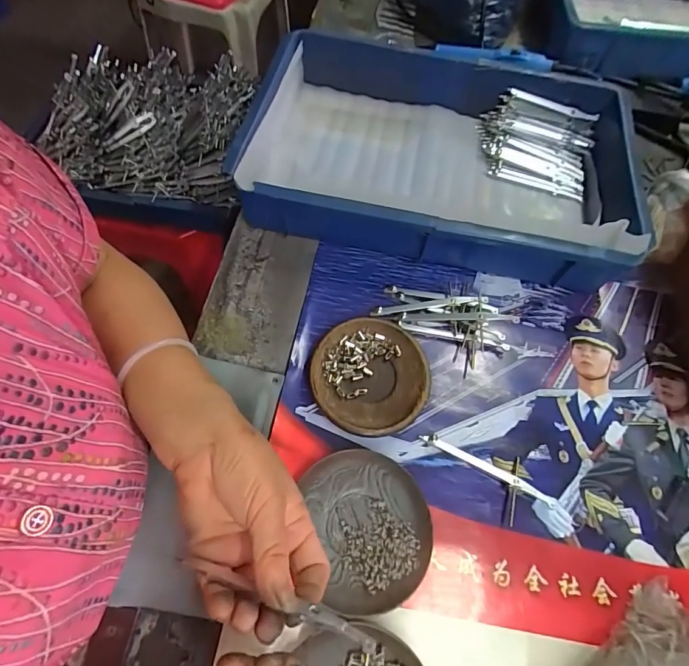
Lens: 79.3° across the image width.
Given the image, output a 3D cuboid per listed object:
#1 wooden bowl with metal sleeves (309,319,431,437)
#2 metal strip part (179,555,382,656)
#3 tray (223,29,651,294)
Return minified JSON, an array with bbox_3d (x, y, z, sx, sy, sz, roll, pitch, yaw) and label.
[{"bbox_3d":[0.027,0.041,0.396,0.114,0.017,0.106,1,64,-3],"label":"wooden bowl with metal sleeves"},{"bbox_3d":[-0.041,0.151,0.237,0.123,0.006,0.010,12,63,17],"label":"metal strip part"},{"bbox_3d":[0.114,-0.223,0.499,0.420,0.081,0.316,11,64,2],"label":"tray"}]

